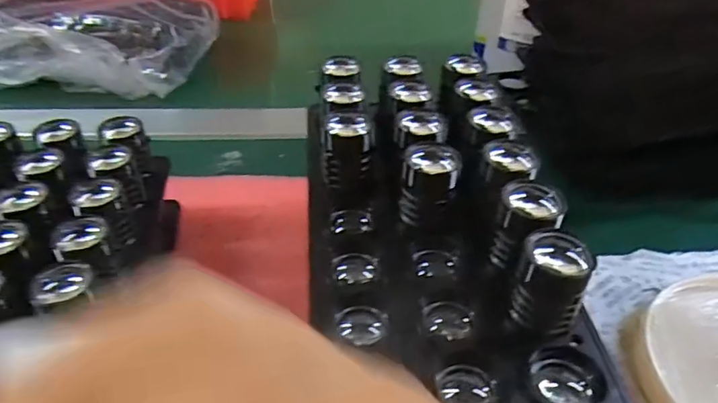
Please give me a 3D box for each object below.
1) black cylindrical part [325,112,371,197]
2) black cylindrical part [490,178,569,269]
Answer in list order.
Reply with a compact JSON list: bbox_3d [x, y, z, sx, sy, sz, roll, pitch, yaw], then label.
[{"bbox_3d":[-0.005,-0.019,0.234,0.020,0.036,0.016,-1,40,-4],"label":"black cylindrical part"},{"bbox_3d":[0.063,0.010,0.200,0.018,0.034,0.018,1,40,-1],"label":"black cylindrical part"}]

